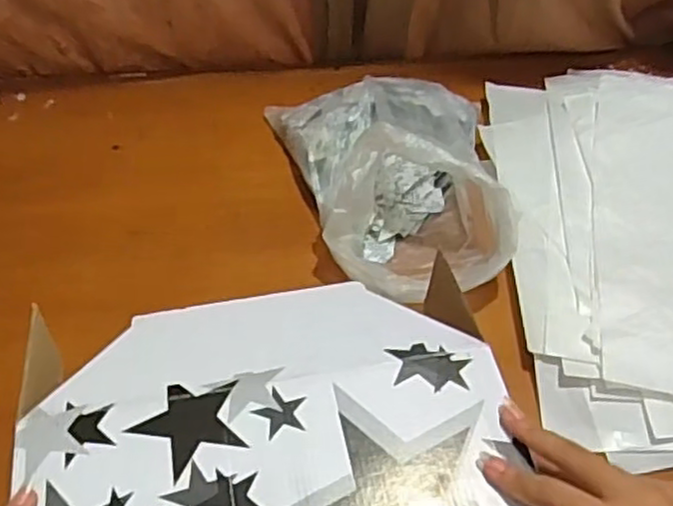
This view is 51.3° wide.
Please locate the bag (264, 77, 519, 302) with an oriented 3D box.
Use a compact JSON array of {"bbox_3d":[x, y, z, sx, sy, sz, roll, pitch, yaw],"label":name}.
[{"bbox_3d":[0.065,-0.093,0.657,0.195,0.087,0.267,-13,56,-11],"label":"bag"}]

